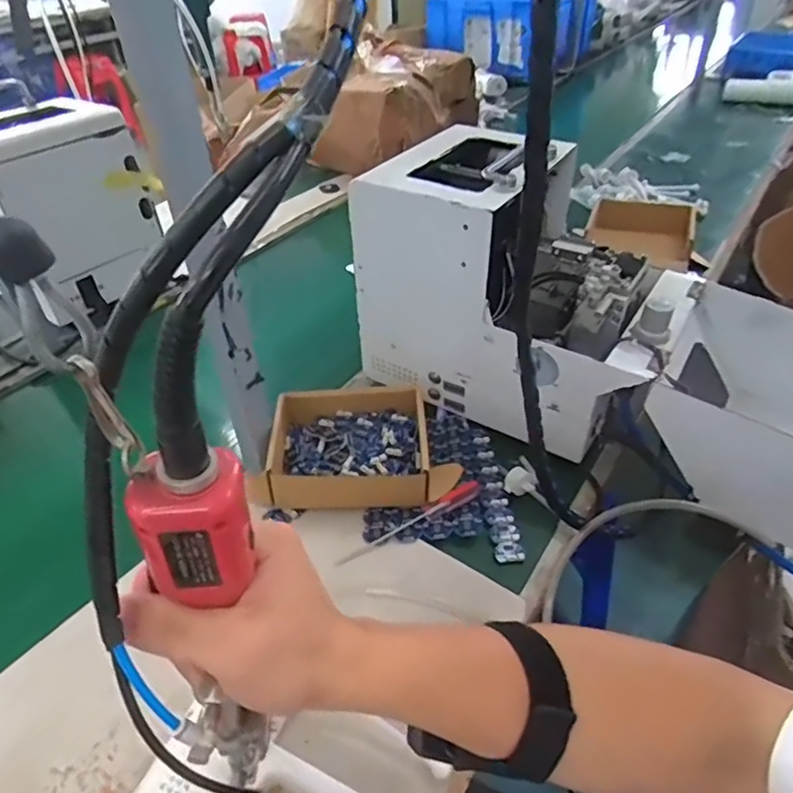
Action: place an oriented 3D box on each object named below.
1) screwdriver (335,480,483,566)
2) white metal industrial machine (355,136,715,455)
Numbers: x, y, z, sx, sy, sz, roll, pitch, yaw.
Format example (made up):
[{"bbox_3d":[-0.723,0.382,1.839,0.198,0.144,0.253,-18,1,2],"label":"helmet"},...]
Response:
[{"bbox_3d":[0.017,0.123,0.597,0.172,0.019,0.024,-24,45,-24],"label":"screwdriver"},{"bbox_3d":[0.149,-0.126,0.675,0.323,0.257,0.224,24,47,27],"label":"white metal industrial machine"}]

